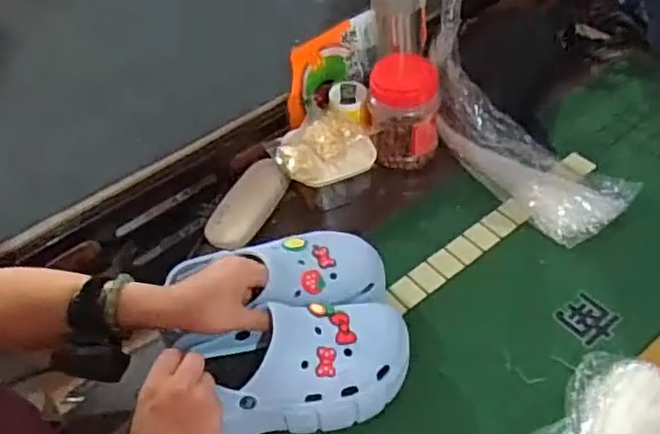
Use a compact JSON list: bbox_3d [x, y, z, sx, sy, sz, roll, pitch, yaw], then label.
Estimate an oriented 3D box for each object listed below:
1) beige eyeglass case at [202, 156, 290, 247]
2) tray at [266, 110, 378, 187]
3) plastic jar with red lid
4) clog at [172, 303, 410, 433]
[{"bbox_3d":[-0.111,-0.018,0.861,0.066,0.032,0.131,27,58,26],"label":"beige eyeglass case"},{"bbox_3d":[-0.006,-0.093,0.854,0.125,0.041,0.104,-27,53,-15],"label":"tray"},{"bbox_3d":[0.099,-0.141,0.880,0.090,0.120,0.096,-3,50,4],"label":"plastic jar with red lid"},{"bbox_3d":[-0.025,0.153,0.655,0.211,0.097,0.117,-6,50,1],"label":"clog"}]

